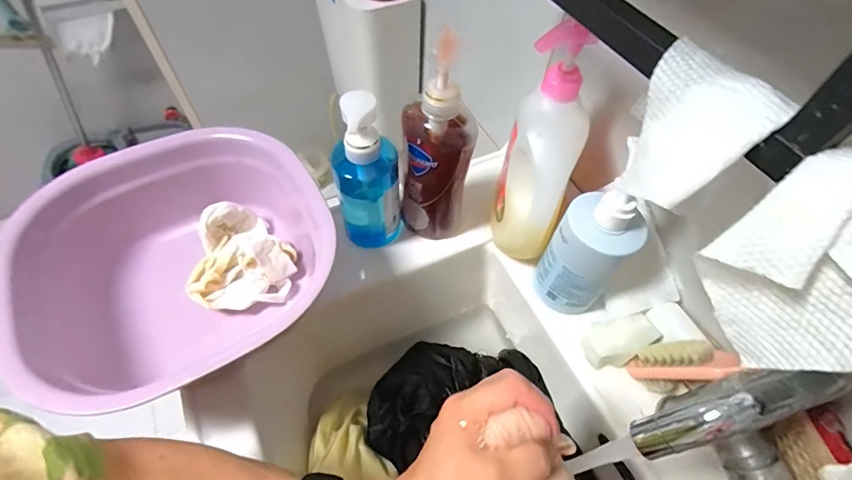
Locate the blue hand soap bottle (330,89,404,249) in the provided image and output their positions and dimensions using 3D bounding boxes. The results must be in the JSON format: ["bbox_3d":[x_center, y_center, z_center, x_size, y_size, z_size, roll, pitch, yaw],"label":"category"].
[{"bbox_3d":[-0.062,-0.064,0.441,0.069,0.195,0.049,-8,57,-7],"label":"blue hand soap bottle"}]

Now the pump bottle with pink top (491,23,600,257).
[{"bbox_3d":[0.114,-0.079,0.425,0.072,0.255,0.058,10,34,4],"label":"pump bottle with pink top"}]

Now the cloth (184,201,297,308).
[{"bbox_3d":[-0.199,0.014,0.452,0.101,0.048,0.116,-5,57,-6],"label":"cloth"}]

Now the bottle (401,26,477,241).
[{"bbox_3d":[0.010,-0.089,0.437,0.070,0.229,0.060,-3,57,-5],"label":"bottle"}]

